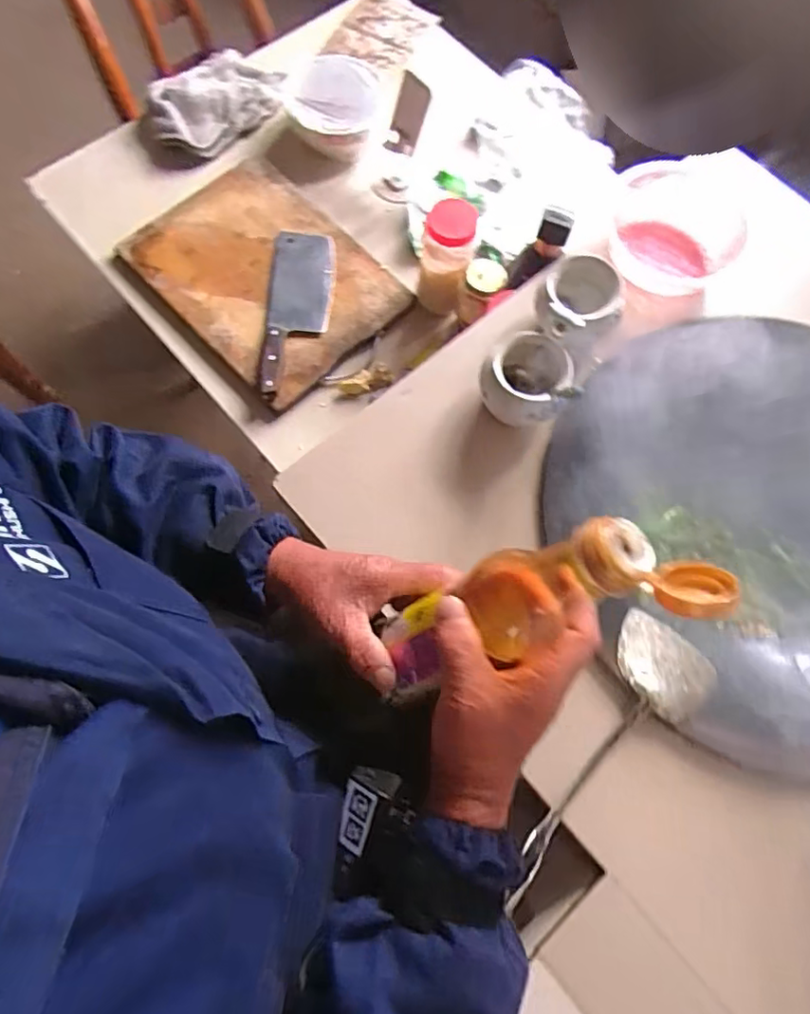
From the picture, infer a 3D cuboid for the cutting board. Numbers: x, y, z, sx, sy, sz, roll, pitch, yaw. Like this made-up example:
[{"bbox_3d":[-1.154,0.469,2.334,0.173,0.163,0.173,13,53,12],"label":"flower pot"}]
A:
[{"bbox_3d":[-0.217,-0.364,0.922,0.285,0.036,0.381,-43,77,-13],"label":"cutting board"}]

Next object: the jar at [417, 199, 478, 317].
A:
[{"bbox_3d":[0.059,-0.354,0.844,0.069,0.151,0.074,0,71,0],"label":"jar"}]

